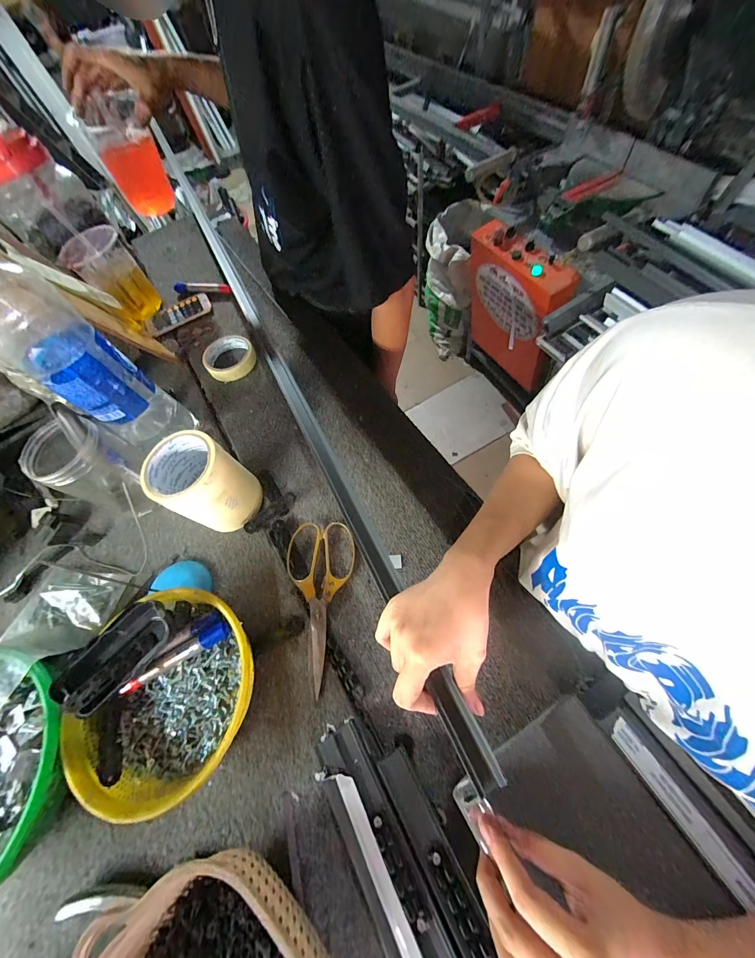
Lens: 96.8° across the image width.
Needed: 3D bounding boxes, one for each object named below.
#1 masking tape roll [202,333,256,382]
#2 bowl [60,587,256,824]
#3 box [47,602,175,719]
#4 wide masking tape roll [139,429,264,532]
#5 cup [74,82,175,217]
[{"bbox_3d":[-0.266,-0.218,0.609,0.087,0.031,0.098,-31,64,-7],"label":"masking tape roll"},{"bbox_3d":[-0.211,0.232,0.365,0.169,0.066,0.194,19,68,16],"label":"bowl"},{"bbox_3d":[-0.263,0.178,0.340,0.053,0.027,0.114,33,73,21],"label":"box"},{"bbox_3d":[-0.222,0.010,0.439,0.092,0.122,0.091,-3,64,7],"label":"wide masking tape roll"},{"bbox_3d":[-0.448,-0.584,0.608,0.090,0.143,0.104,-35,64,-9],"label":"cup"}]

